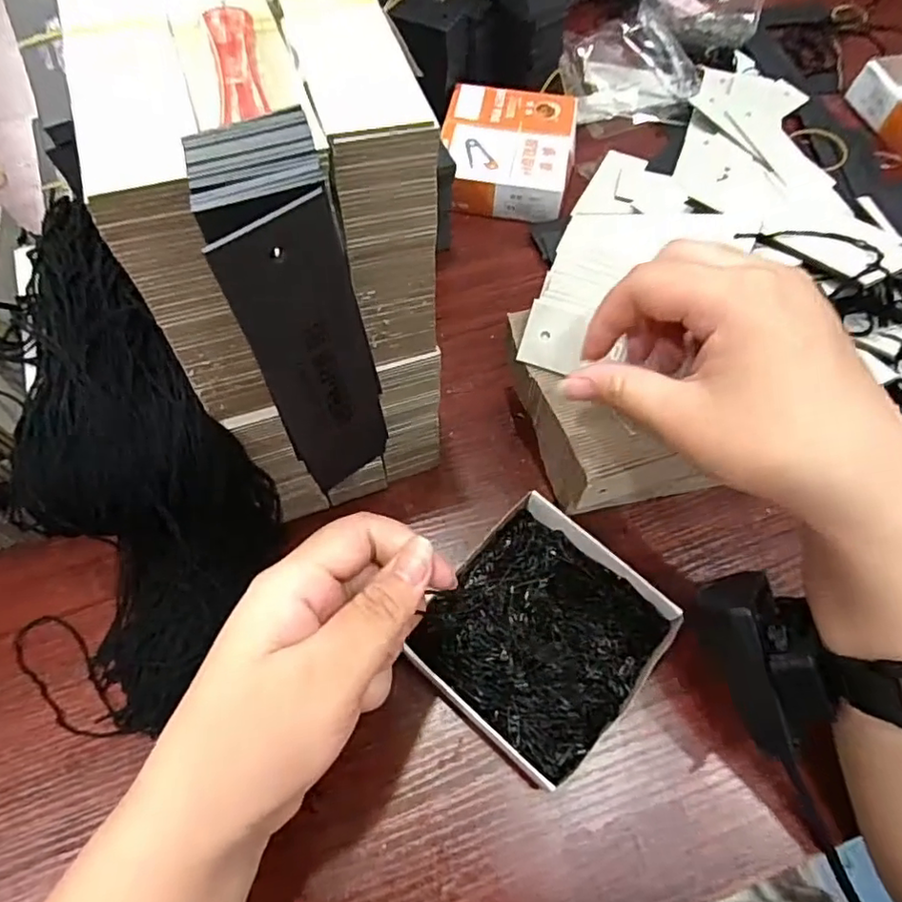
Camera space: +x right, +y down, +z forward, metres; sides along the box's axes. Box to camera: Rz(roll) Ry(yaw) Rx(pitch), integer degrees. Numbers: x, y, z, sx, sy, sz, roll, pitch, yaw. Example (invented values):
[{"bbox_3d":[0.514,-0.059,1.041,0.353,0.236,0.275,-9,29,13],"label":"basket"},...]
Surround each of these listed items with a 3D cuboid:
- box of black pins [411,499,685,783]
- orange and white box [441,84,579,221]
[{"bbox_3d":[0.046,0.089,0.304,0.100,0.021,0.110,39,69,17],"label":"box of black pins"},{"bbox_3d":[0.044,-0.230,0.465,0.096,0.026,0.115,8,63,3],"label":"orange and white box"}]

